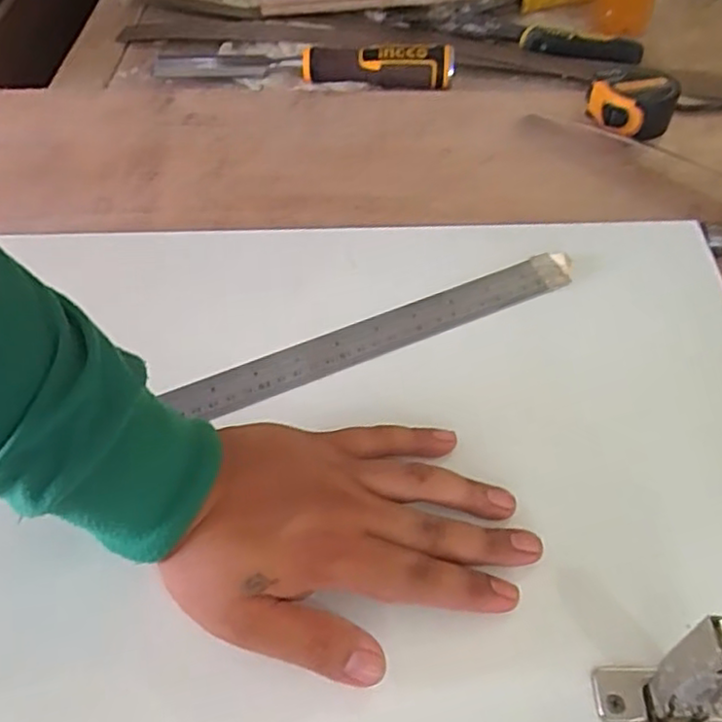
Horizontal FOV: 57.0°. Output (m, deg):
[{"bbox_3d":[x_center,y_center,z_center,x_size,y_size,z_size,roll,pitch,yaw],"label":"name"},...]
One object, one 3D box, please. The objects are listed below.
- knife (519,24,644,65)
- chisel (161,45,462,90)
[{"bbox_3d":[0.204,-0.292,0.619,0.108,0.023,0.018,12,52,12],"label":"knife"},{"bbox_3d":[-0.059,-0.273,0.603,0.277,0.028,0.035,9,55,7],"label":"chisel"}]

